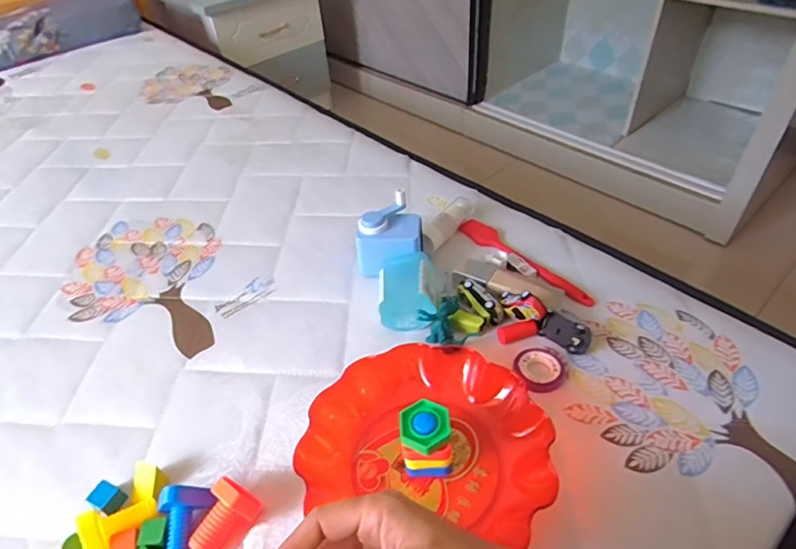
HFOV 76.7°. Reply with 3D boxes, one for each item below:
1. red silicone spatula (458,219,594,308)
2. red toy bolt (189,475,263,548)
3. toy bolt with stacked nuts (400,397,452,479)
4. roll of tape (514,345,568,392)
[{"bbox_3d":[0.157,-0.020,0.645,0.029,0.020,0.213,-26,49,-25],"label":"red silicone spatula"},{"bbox_3d":[-0.146,0.198,0.413,0.046,0.040,0.059,34,55,31],"label":"red toy bolt"},{"bbox_3d":[0.024,0.146,0.444,0.043,0.056,0.048,-6,44,-3],"label":"toy bolt with stacked nuts"},{"bbox_3d":[0.148,0.096,0.519,0.059,0.008,0.052,-33,47,-30],"label":"roll of tape"}]

